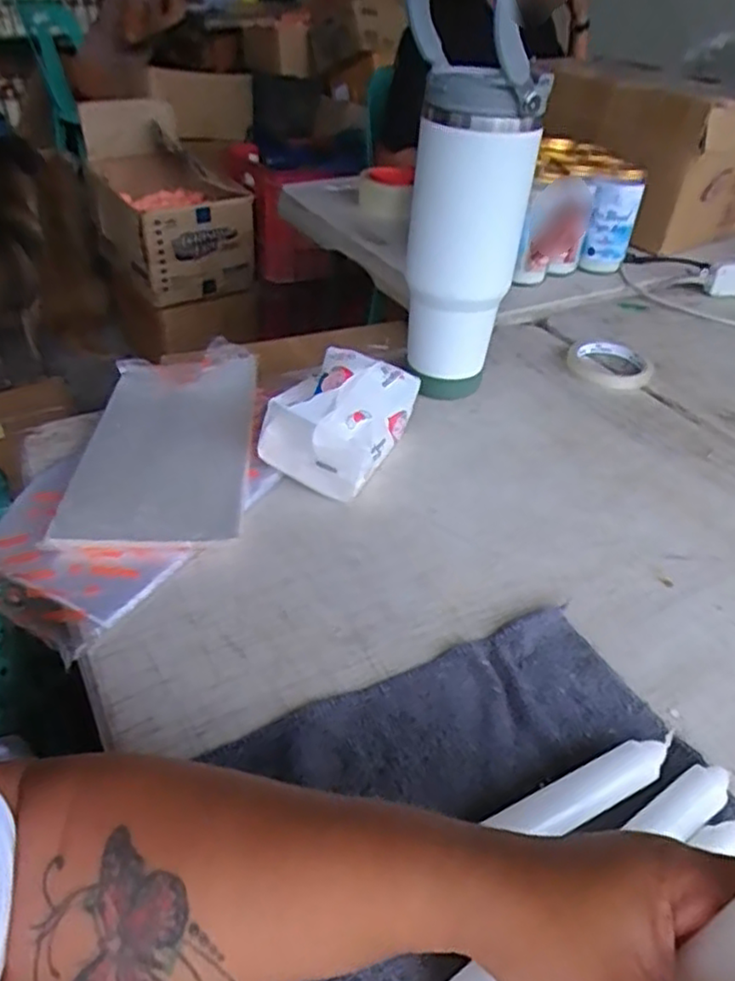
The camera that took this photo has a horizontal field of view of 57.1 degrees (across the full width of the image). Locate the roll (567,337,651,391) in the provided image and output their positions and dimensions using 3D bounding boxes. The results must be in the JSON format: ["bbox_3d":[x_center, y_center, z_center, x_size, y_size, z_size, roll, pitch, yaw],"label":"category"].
[{"bbox_3d":[0.269,-0.141,0.750,0.090,0.017,0.090,3,39,-2],"label":"roll"}]

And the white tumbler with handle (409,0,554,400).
[{"bbox_3d":[0.080,-0.243,0.576,0.109,0.362,0.099,8,39,4],"label":"white tumbler with handle"}]

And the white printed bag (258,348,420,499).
[{"bbox_3d":[-0.019,-0.059,0.560,0.090,0.078,0.116,19,42,17],"label":"white printed bag"}]

